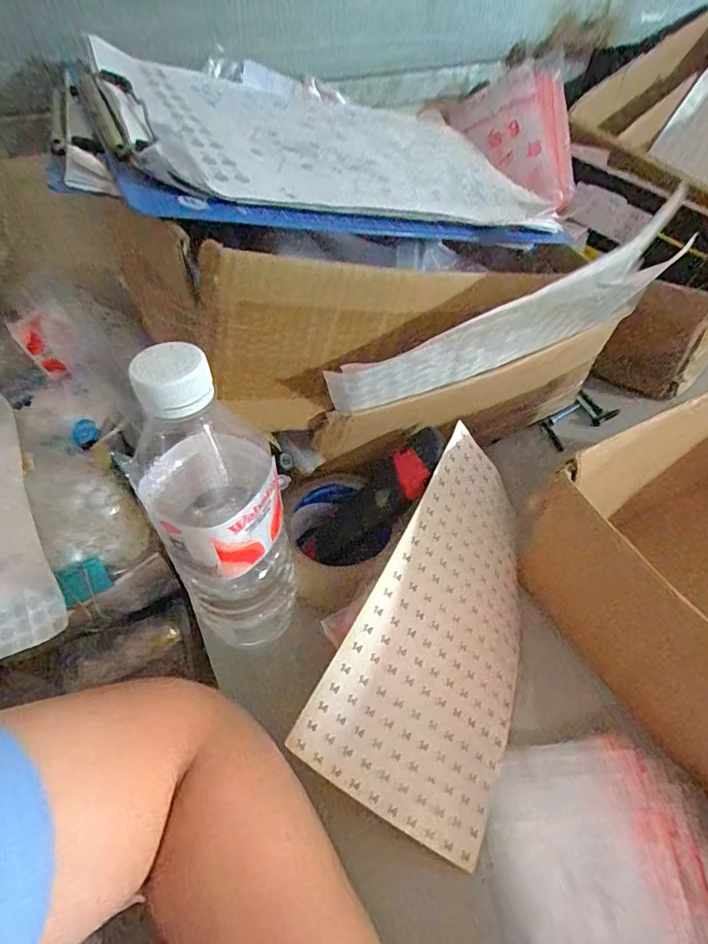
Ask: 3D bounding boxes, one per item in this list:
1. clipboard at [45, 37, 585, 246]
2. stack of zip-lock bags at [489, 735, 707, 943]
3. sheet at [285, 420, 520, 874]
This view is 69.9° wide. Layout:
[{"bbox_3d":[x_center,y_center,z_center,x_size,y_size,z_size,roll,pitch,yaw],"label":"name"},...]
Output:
[{"bbox_3d":[-0.027,-0.232,0.367,0.330,0.032,0.241,-8,53,-24],"label":"clipboard"},{"bbox_3d":[0.133,0.208,0.266,0.110,0.010,0.117,-3,49,-2],"label":"stack of zip-lock bags"},{"bbox_3d":[0.064,0.093,0.327,0.116,0.025,0.232,36,62,-10],"label":"sheet"}]

